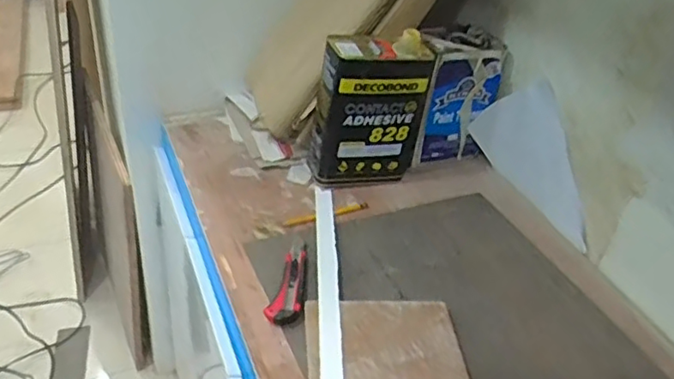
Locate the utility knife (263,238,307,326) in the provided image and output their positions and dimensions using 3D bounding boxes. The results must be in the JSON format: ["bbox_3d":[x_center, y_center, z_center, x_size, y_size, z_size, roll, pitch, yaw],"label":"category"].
[{"bbox_3d":[-0.062,0.126,0.892,0.046,0.029,0.178,10,37,5],"label":"utility knife"}]

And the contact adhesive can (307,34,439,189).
[{"bbox_3d":[0.060,-0.127,1.079,0.191,0.254,0.087,-8,39,-19],"label":"contact adhesive can"}]

